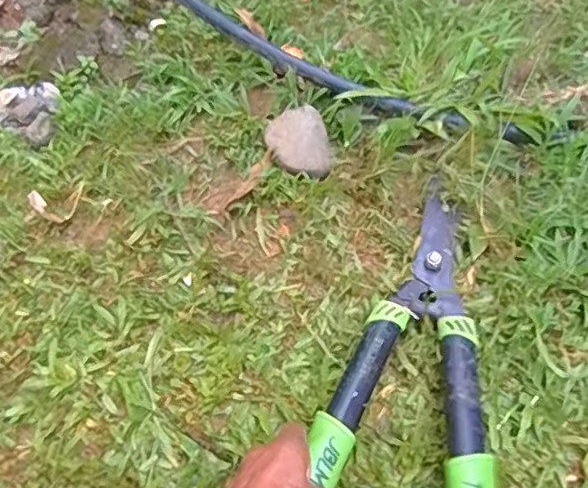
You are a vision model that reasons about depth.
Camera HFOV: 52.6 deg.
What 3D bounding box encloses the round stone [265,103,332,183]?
[{"bbox_3d":[0.008,-0.121,0.718,0.078,0.036,0.090,-13,57,-6],"label":"round stone"}]

